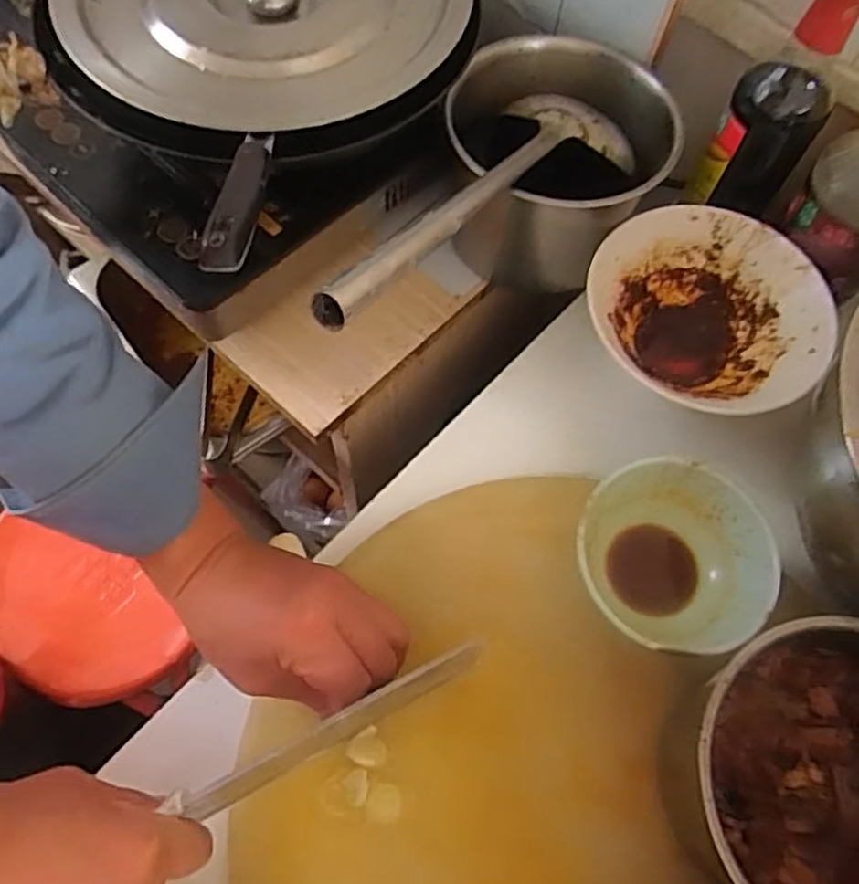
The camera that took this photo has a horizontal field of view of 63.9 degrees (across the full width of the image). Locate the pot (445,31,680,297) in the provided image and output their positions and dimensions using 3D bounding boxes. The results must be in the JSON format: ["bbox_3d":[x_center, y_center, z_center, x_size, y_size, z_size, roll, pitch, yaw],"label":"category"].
[{"bbox_3d":[0.095,-0.217,0.552,0.155,0.122,0.166,1,67,-2],"label":"pot"}]

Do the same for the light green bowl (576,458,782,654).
[{"bbox_3d":[0.150,0.073,0.435,0.117,0.048,0.112,1,67,-2],"label":"light green bowl"}]

